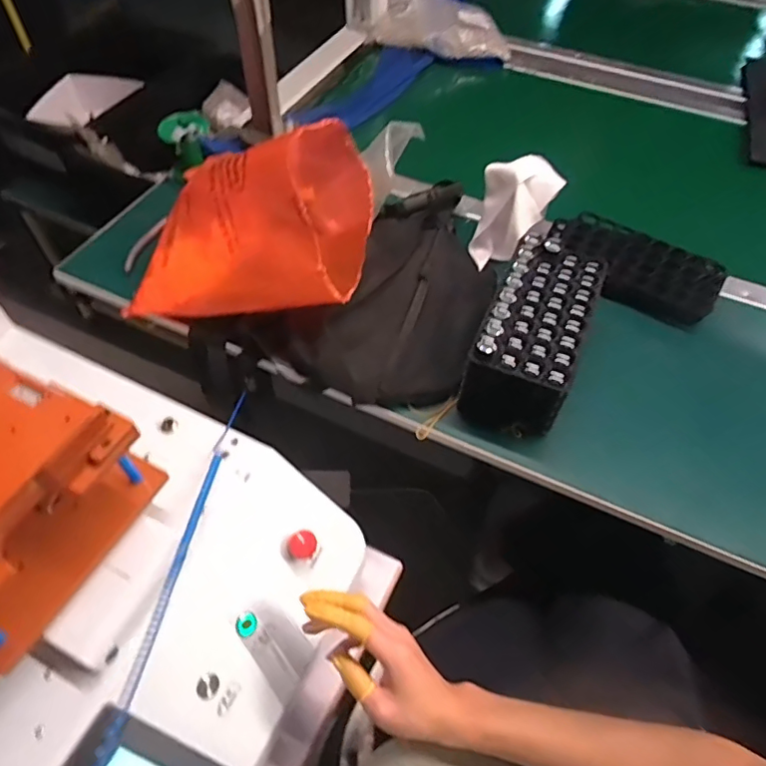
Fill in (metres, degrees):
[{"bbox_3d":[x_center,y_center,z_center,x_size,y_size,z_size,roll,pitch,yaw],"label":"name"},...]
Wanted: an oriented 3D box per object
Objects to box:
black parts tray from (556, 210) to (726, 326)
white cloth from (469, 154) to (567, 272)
[{"bbox_3d":[0.321,-0.154,0.719,0.211,0.053,0.097,29,59,18],"label":"black parts tray"},{"bbox_3d":[0.160,-0.209,0.683,0.092,0.109,0.080,14,55,8],"label":"white cloth"}]

